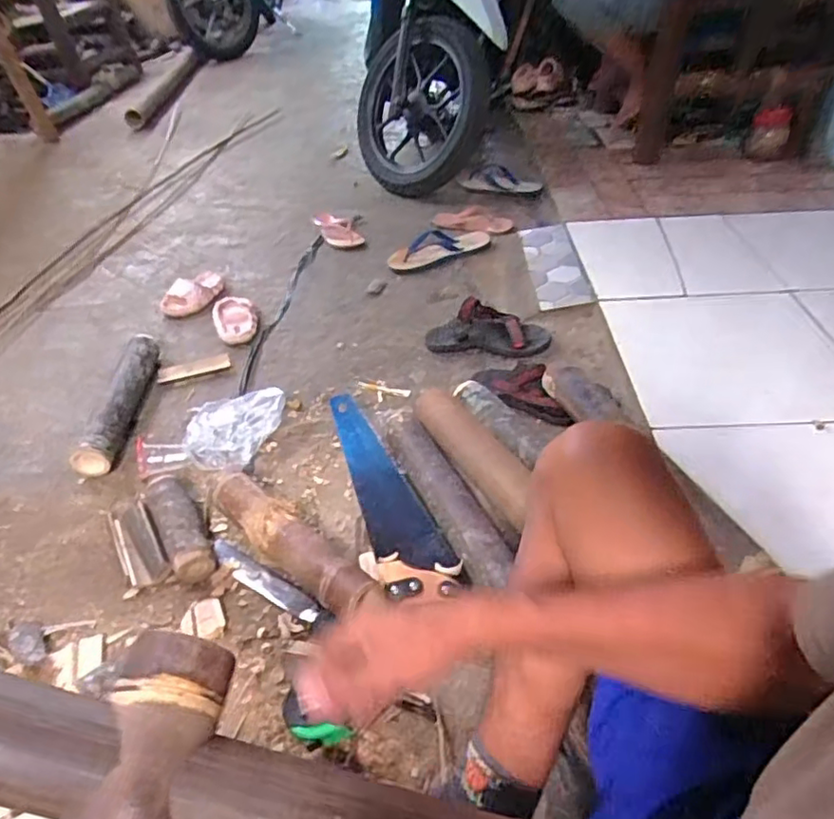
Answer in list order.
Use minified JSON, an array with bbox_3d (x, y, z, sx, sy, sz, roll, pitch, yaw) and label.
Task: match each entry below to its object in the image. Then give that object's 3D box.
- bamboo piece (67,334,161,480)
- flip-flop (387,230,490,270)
[{"bbox_3d":[-0.565,-0.029,1.164,0.065,0.085,0.354,0,41,-1],"label":"bamboo piece"},{"bbox_3d":[0.056,-0.419,1.580,0.281,0.064,0.103,-15,42,-13],"label":"flip-flop"}]

